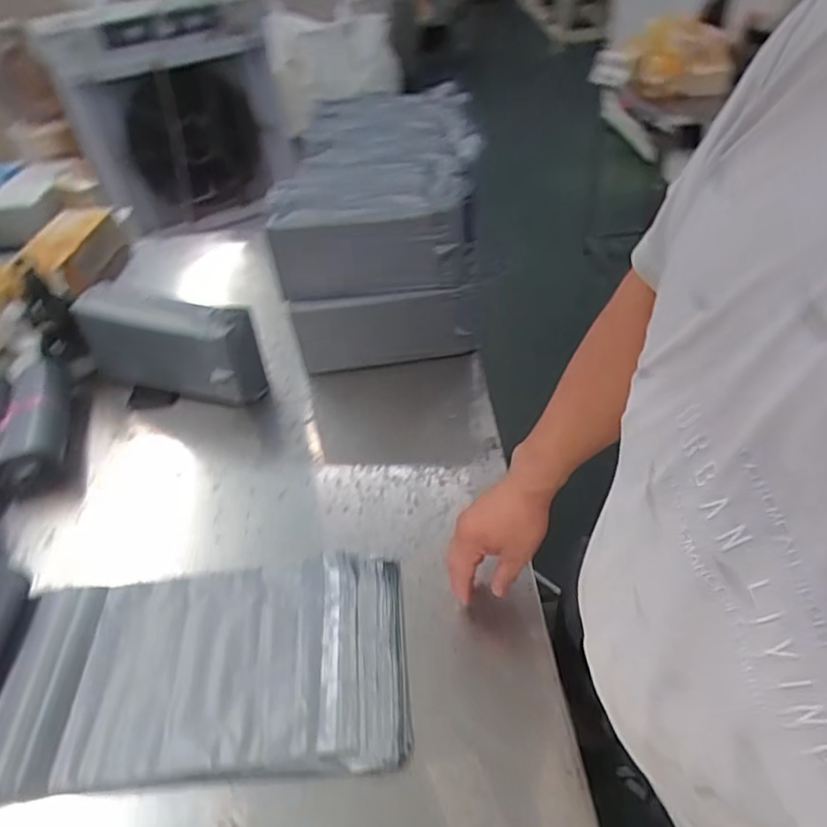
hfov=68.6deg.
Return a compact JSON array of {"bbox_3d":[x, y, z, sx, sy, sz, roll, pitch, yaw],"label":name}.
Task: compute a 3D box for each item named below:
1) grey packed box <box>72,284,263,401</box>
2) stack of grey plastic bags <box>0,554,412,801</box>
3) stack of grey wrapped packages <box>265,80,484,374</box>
[{"bbox_3d":[-0.418,-0.117,1.034,0.334,0.175,0.078,13,45,20],"label":"grey packed box"},{"bbox_3d":[-0.230,0.275,0.667,0.436,0.028,0.229,-5,42,1],"label":"stack of grey plastic bags"},{"bbox_3d":[-0.047,-0.401,1.209,0.321,0.274,0.673,-1,42,5],"label":"stack of grey wrapped packages"}]

